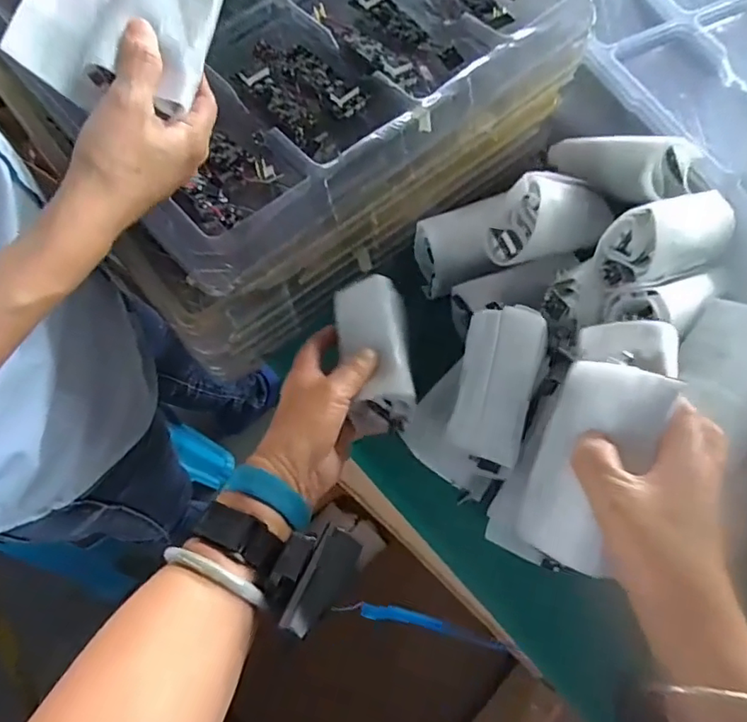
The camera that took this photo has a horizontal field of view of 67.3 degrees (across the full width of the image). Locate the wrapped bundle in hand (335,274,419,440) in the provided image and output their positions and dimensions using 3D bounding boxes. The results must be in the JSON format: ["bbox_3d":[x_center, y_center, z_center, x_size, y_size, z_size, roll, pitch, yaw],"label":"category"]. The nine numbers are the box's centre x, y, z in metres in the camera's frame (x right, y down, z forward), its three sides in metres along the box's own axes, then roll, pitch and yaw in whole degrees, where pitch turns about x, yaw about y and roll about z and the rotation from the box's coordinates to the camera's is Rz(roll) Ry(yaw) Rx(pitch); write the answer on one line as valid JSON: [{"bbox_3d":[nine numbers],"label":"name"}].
[{"bbox_3d":[0.001,-0.007,0.439,0.052,0.038,0.127,-10,73,-1],"label":"wrapped bundle in hand"}]

